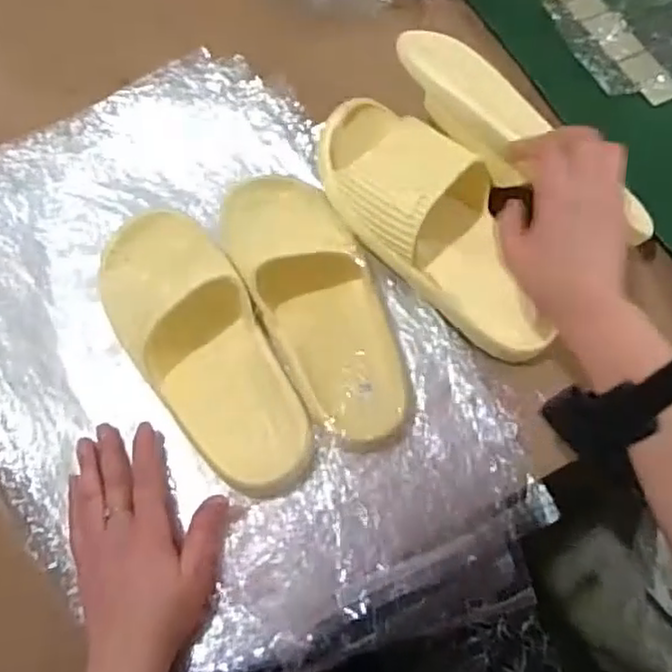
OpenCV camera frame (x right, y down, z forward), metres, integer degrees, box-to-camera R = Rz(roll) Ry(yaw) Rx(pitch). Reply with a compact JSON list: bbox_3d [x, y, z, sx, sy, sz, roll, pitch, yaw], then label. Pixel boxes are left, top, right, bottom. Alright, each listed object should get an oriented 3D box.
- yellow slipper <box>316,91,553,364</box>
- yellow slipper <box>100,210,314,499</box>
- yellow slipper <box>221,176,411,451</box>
[{"bbox_3d":[0.086,-0.089,0.568,0.109,0.060,0.255,-38,93,-14],"label":"yellow slipper"},{"bbox_3d":[-0.107,0.000,0.536,0.097,0.053,0.256,-31,72,-12],"label":"yellow slipper"},{"bbox_3d":[-0.015,-0.035,0.542,0.093,0.053,0.241,-23,70,-9],"label":"yellow slipper"}]

